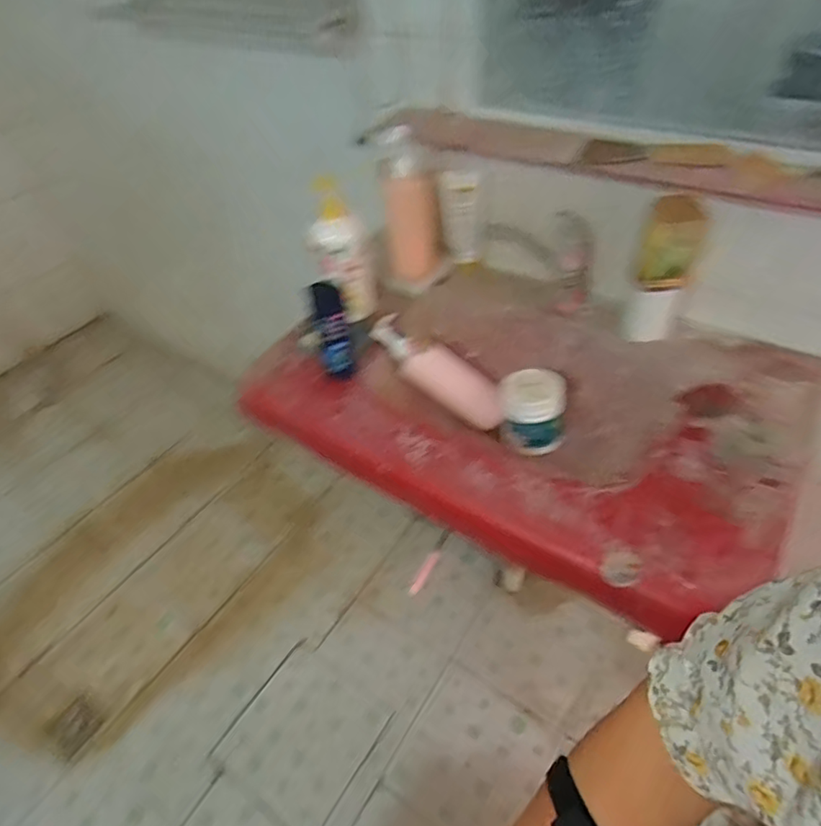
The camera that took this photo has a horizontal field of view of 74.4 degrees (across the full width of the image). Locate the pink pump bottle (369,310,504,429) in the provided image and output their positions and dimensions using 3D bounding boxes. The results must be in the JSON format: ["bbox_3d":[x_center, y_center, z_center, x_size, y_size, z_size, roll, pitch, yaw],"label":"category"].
[{"bbox_3d":[0.049,-0.069,0.922,0.265,0.057,0.065,37,50,-2],"label":"pink pump bottle"}]

